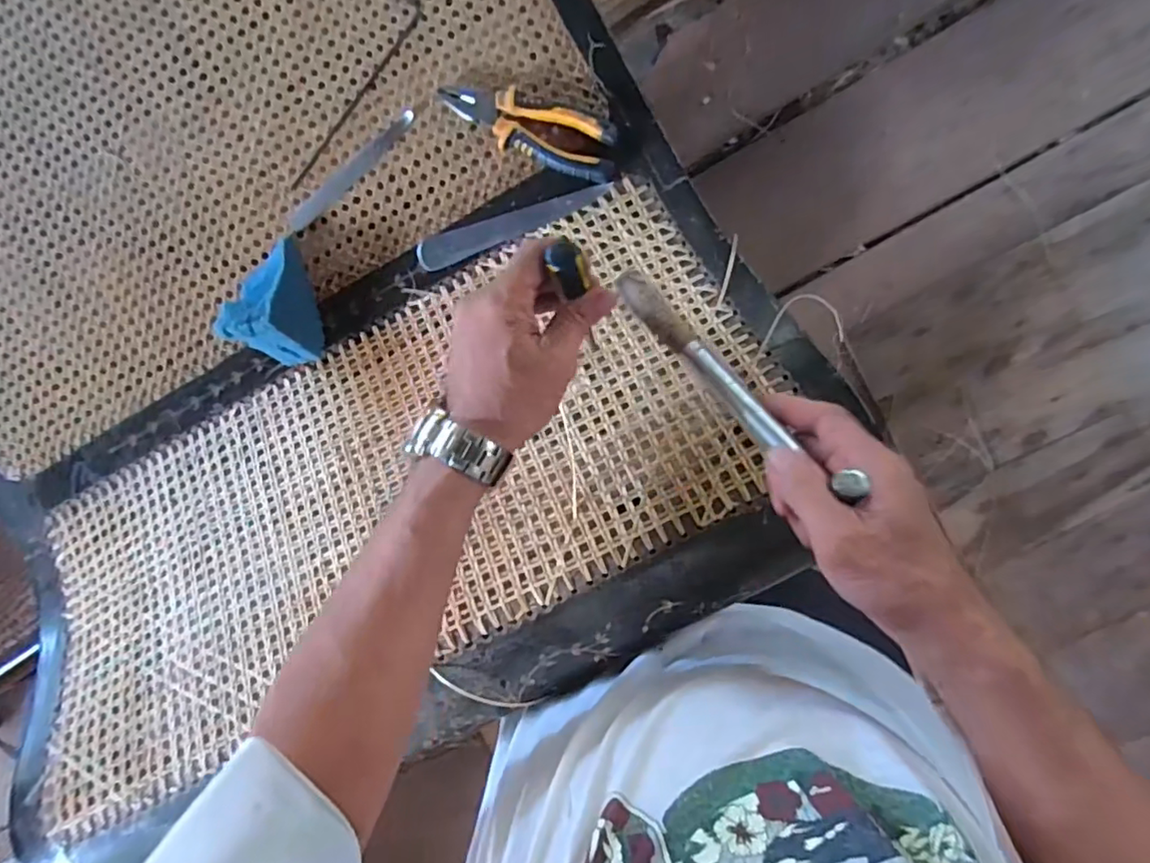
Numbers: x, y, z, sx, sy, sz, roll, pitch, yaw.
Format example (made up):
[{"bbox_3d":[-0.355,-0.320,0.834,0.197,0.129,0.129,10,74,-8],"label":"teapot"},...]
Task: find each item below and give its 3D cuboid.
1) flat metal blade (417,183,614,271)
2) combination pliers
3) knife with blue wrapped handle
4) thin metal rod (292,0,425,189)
[{"bbox_3d":[-0.057,-0.188,0.542,0.182,0.005,0.030,-17,90,7],"label":"flat metal blade"},{"bbox_3d":[-0.038,-0.265,0.513,0.156,0.025,0.051,22,94,5],"label":"combination pliers"},{"bbox_3d":[-0.227,-0.181,0.511,0.087,0.052,0.252,30,95,5],"label":"knife with blue wrapped handle"},{"bbox_3d":[-0.204,-0.307,0.530,0.034,0.009,0.195,40,96,5],"label":"thin metal rod"}]

